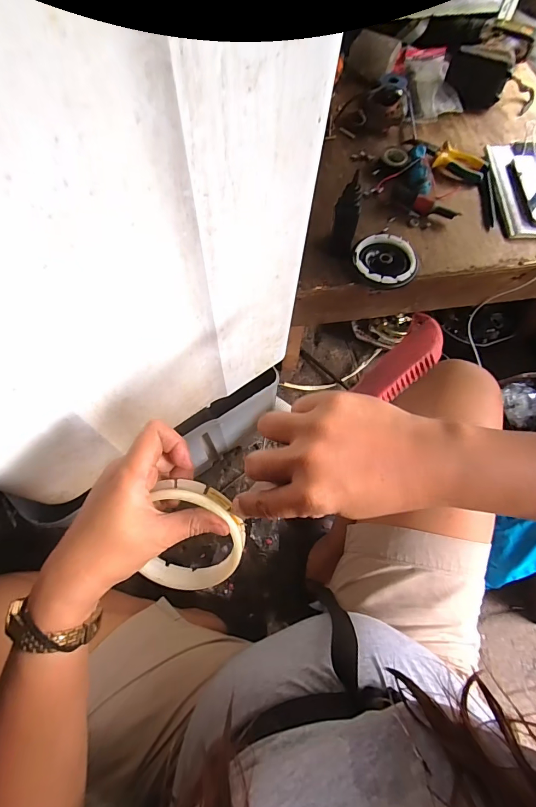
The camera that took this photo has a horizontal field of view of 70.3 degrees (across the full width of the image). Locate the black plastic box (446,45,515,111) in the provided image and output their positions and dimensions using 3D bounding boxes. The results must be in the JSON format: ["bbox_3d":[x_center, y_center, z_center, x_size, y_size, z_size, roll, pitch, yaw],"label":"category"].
[{"bbox_3d":[0.404,-0.631,0.739,0.108,0.087,0.024,31,50,14],"label":"black plastic box"}]

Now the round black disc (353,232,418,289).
[{"bbox_3d":[0.192,-0.233,0.617,0.104,0.021,0.099,0,68,-1],"label":"round black disc"}]

